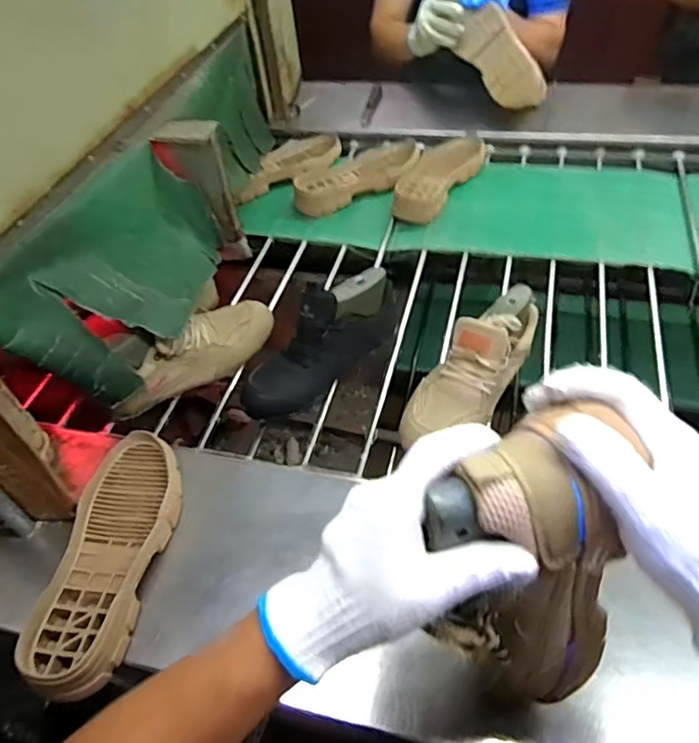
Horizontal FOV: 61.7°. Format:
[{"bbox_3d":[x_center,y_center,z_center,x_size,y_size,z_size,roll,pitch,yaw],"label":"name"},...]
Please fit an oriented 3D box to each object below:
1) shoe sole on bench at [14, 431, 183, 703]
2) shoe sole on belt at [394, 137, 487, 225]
[{"bbox_3d":[-0.241,0.179,0.602,0.101,0.032,0.278,-2,50,4],"label":"shoe sole on bench"},{"bbox_3d":[0.166,-0.365,1.092,0.106,0.044,0.264,24,56,24],"label":"shoe sole on belt"}]

